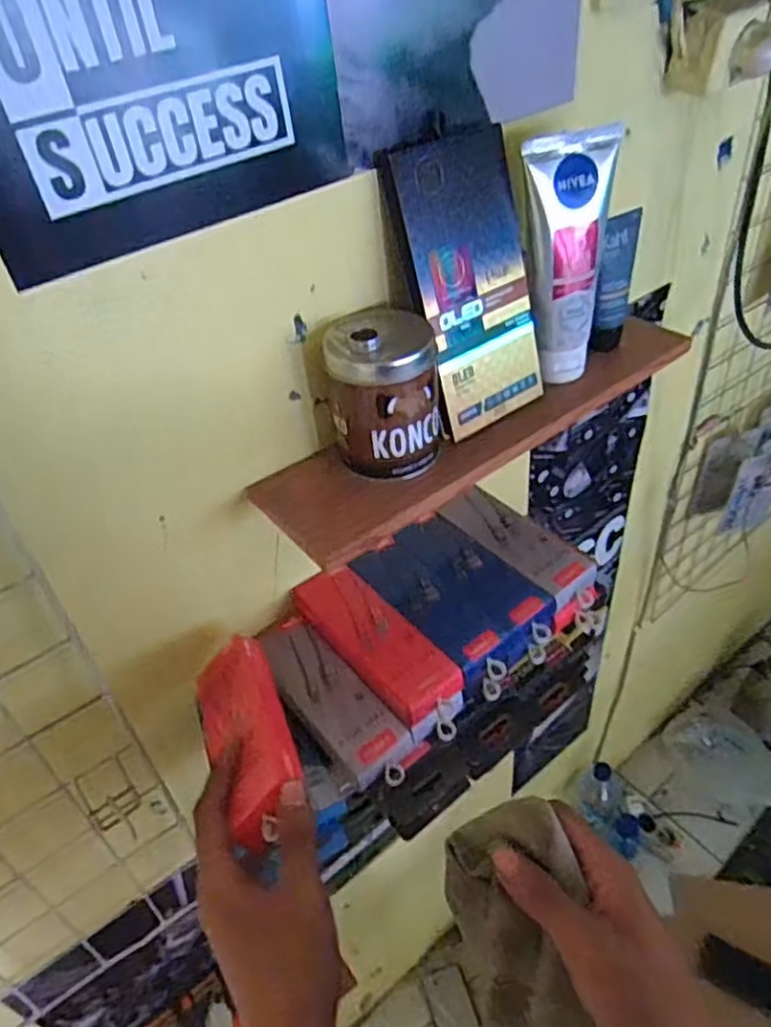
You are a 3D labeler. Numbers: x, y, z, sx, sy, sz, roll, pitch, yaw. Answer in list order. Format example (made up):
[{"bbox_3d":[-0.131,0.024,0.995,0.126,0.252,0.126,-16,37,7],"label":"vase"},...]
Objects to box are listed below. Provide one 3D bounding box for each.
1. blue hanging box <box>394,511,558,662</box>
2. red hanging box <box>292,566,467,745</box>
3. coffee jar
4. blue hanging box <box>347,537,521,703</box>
[{"bbox_3d":[0.074,0.059,0.591,0.056,0.038,0.151,-31,47,-26],"label":"blue hanging box"},{"bbox_3d":[-0.007,0.104,0.545,0.056,0.032,0.157,-31,47,-26],"label":"red hanging box"},{"bbox_3d":[-0.001,-0.083,0.476,0.076,0.101,0.070,-3,41,3],"label":"coffee jar"},{"bbox_3d":[0.036,0.082,0.573,0.060,0.043,0.152,-32,48,-27],"label":"blue hanging box"}]

